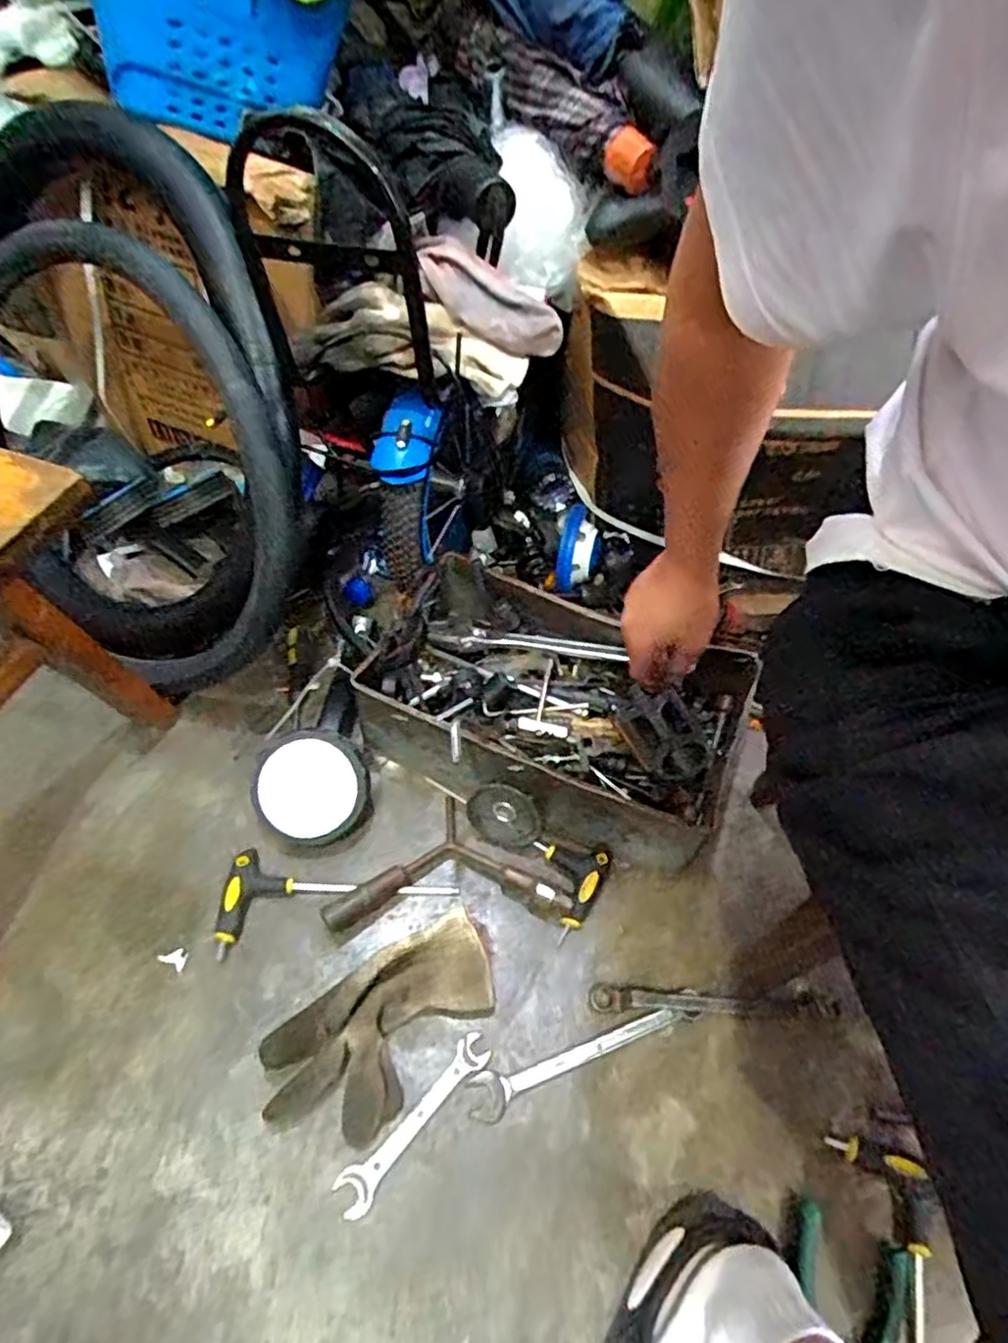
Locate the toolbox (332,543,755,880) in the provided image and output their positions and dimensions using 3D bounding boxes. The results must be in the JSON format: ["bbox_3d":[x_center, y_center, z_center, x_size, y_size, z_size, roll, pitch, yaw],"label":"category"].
[{"bbox_3d":[0.025,0.026,0.718,0.404,0.104,0.237,24,54,13],"label":"toolbox"}]

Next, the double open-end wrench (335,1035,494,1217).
[{"bbox_3d":[-0.068,0.349,0.538,0.029,0.004,0.147,39,59,23],"label":"double open-end wrench"}]

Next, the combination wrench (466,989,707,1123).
[{"bbox_3d":[0.072,0.316,0.571,0.208,0.008,0.032,-14,55,-15],"label":"combination wrench"}]

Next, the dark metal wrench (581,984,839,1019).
[{"bbox_3d":[0.181,0.289,0.598,0.213,0.010,0.022,4,52,-2],"label":"dark metal wrench"}]

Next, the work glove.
[{"bbox_3d":[-0.094,0.287,0.561,0.196,0.039,0.108,-29,60,-24],"label":"work glove"}]

